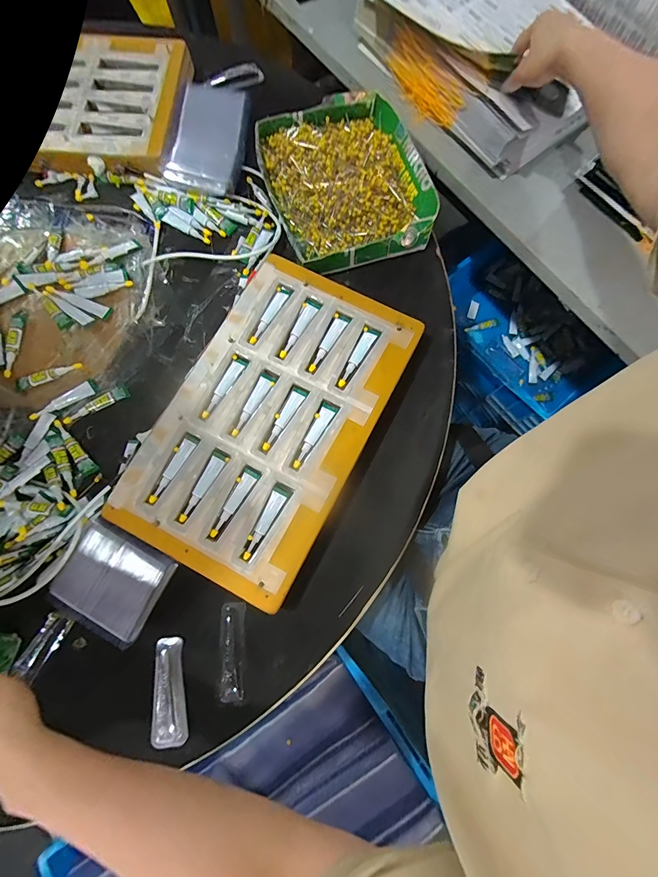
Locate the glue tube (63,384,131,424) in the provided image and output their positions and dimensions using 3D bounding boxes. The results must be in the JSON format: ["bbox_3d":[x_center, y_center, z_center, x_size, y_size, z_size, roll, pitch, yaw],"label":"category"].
[{"bbox_3d":[-0.299,-0.044,0.467,0.083,0.008,0.018,-31,79,-6],"label":"glue tube"}]

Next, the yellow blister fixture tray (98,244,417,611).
[{"bbox_3d":[-0.066,-0.027,0.438,0.228,0.032,0.375,27,79,7],"label":"yellow blister fixture tray"}]

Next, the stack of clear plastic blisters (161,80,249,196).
[{"bbox_3d":[-0.173,-0.447,0.536,0.102,0.018,0.182,10,78,3],"label":"stack of clear plastic blisters"}]

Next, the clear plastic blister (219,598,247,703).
[{"bbox_3d":[-0.106,0.231,0.396,0.026,0.011,0.096,-1,77,1],"label":"clear plastic blister"}]

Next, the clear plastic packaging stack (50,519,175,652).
[{"bbox_3d":[-0.236,0.154,0.396,0.105,0.017,0.100,28,80,7],"label":"clear plastic packaging stack"}]

